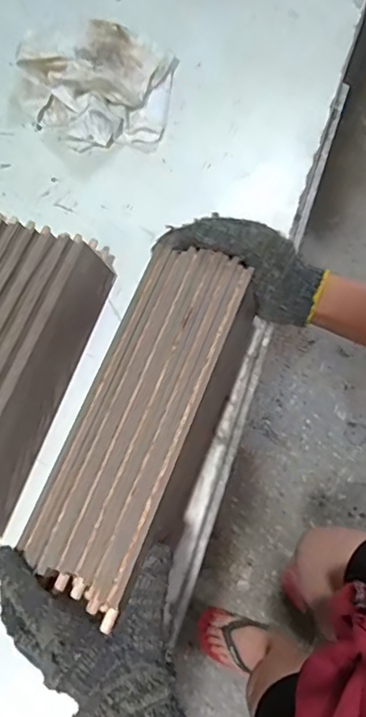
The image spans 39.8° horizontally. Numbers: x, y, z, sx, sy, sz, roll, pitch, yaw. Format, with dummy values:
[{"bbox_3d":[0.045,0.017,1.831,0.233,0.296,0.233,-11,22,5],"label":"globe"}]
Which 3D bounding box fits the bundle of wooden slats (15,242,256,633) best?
[{"bbox_3d":[-0.026,0.041,0.411,0.112,0.041,0.286,19,69,9],"label":"bundle of wooden slats"}]

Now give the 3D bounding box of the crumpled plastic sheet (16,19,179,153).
[{"bbox_3d":[-0.114,-0.365,0.646,0.191,0.070,0.184,6,64,1],"label":"crumpled plastic sheet"}]

